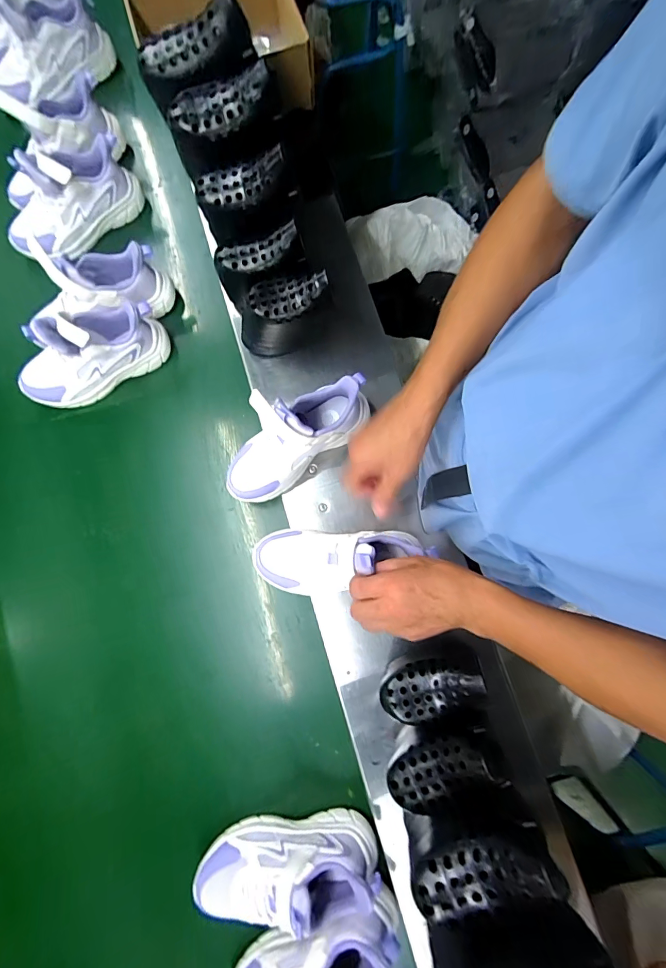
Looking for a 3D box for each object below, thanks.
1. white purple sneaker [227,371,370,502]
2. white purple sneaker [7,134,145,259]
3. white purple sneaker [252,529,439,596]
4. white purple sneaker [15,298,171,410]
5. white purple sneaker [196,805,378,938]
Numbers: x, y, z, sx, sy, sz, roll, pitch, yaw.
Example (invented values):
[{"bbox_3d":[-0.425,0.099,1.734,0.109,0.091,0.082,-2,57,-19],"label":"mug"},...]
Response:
[{"bbox_3d":[-0.059,-0.067,0.550,0.235,0.126,0.079,-39,80,7],"label":"white purple sneaker"},{"bbox_3d":[-0.448,-0.481,0.673,0.234,0.134,0.093,-32,80,-5],"label":"white purple sneaker"},{"bbox_3d":[0.010,0.097,0.534,0.234,0.094,0.090,-11,78,20],"label":"white purple sneaker"},{"bbox_3d":[-0.385,-0.208,0.618,0.236,0.121,0.081,-29,80,-4],"label":"white purple sneaker"},{"bbox_3d":[-0.060,0.496,0.502,0.235,0.113,0.085,-7,79,0],"label":"white purple sneaker"}]

